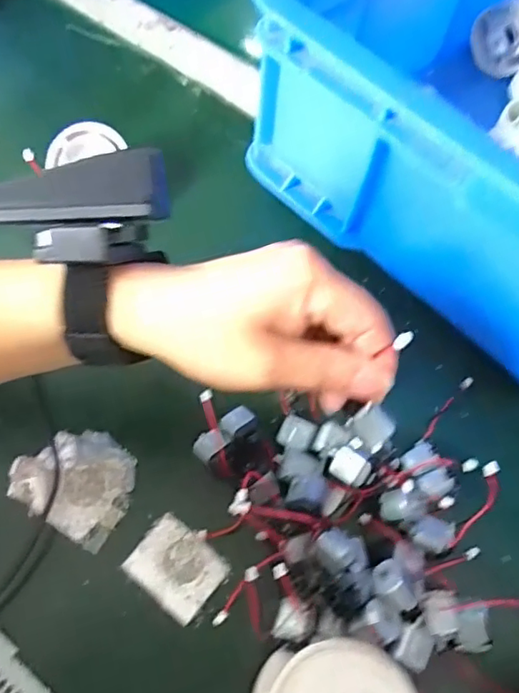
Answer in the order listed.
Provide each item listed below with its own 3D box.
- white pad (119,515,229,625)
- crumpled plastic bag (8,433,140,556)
[{"bbox_3d":[-0.044,0.118,0.304,0.046,0.006,0.038,37,65,14],"label":"white pad"},{"bbox_3d":[-0.104,0.074,0.320,0.065,0.007,0.055,27,63,9],"label":"crumpled plastic bag"}]

